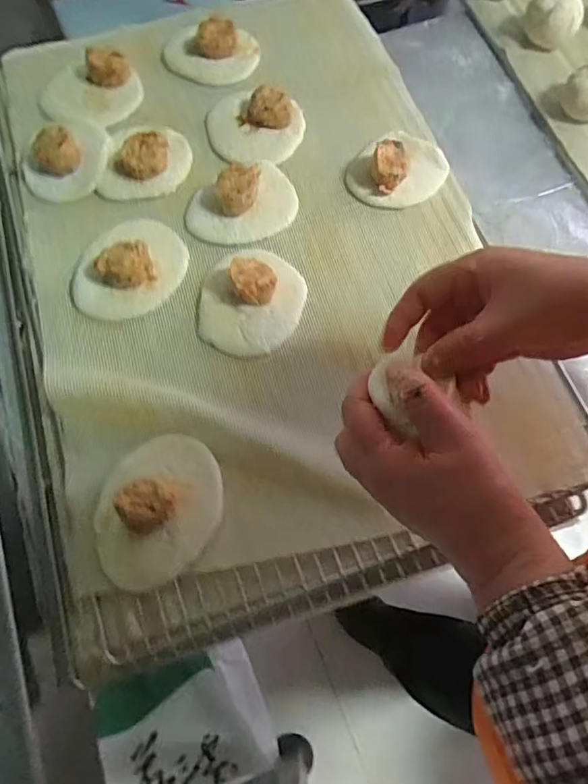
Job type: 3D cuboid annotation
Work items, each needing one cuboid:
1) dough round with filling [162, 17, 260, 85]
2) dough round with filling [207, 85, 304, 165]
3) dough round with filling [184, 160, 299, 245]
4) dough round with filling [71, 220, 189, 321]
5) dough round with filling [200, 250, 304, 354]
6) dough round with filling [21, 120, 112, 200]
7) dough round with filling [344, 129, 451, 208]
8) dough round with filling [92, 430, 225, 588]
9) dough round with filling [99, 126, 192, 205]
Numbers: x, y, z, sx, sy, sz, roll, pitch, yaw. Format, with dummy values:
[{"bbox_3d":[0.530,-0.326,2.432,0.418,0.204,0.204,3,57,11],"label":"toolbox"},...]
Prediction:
[{"bbox_3d":[-0.089,-0.362,0.548,0.104,0.030,0.080,15,69,3],"label":"dough round with filling"},{"bbox_3d":[-0.037,-0.258,0.506,0.089,0.028,0.083,1,69,-2],"label":"dough round with filling"},{"bbox_3d":[-0.047,-0.173,0.471,0.099,0.029,0.072,-20,71,-10],"label":"dough round with filling"},{"bbox_3d":[-0.139,-0.110,0.449,0.084,0.030,0.103,15,69,3],"label":"dough round with filling"},{"bbox_3d":[-0.035,-0.081,0.436,0.082,0.030,0.096,17,69,5],"label":"dough round with filling"},{"bbox_3d":[-0.213,-0.224,0.491,0.083,0.024,0.083,1,69,-2],"label":"dough round with filling"},{"bbox_3d":[0.096,-0.207,0.485,0.081,0.040,0.082,1,69,-2],"label":"dough round with filling"},{"bbox_3d":[-0.096,0.081,0.374,0.084,0.021,0.106,11,69,2],"label":"dough round with filling"},{"bbox_3d":[-0.139,-0.221,0.492,0.078,0.026,0.084,9,68,1],"label":"dough round with filling"}]

